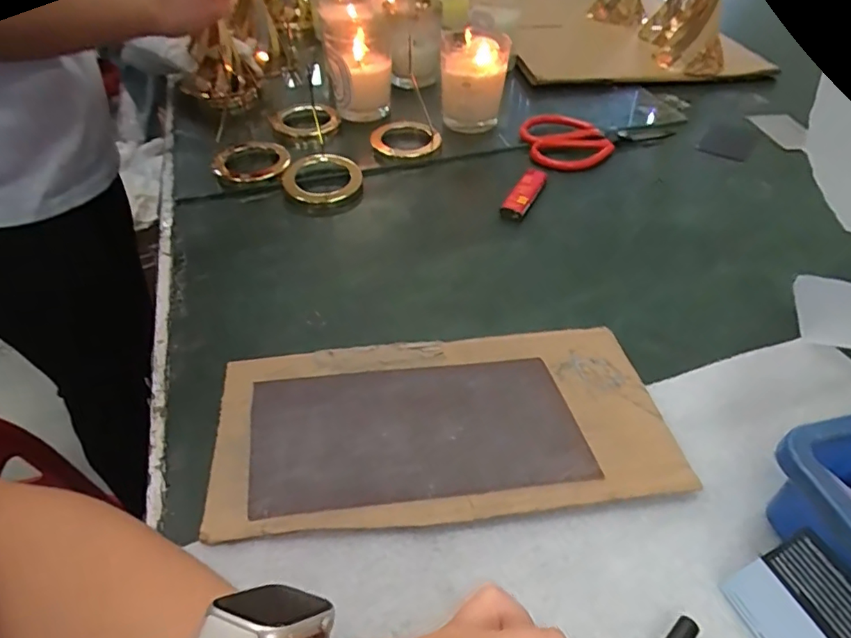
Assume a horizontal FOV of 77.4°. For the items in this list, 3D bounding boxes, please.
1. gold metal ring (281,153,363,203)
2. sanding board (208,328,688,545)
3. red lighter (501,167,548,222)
[{"bbox_3d":[-0.104,-0.144,0.539,0.079,0.014,0.070,-14,57,-12],"label":"gold metal ring"},{"bbox_3d":[0.009,0.063,0.339,0.271,0.010,0.132,-4,45,-2],"label":"sanding board"},{"bbox_3d":[0.099,-0.123,0.526,0.022,0.013,0.086,21,49,22],"label":"red lighter"}]

